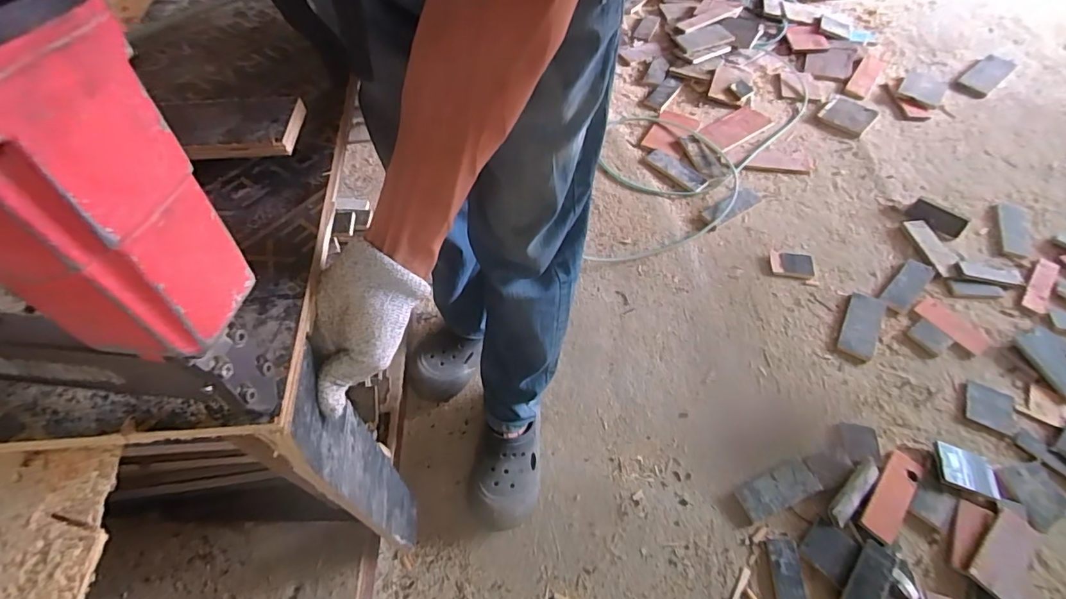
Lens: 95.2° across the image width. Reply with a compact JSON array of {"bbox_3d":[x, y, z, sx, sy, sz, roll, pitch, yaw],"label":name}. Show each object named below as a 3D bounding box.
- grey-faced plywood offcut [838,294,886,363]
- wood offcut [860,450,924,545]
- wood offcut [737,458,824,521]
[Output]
[{"bbox_3d":[0.742,0.059,1.102,0.077,0.017,0.194,26,61,17],"label":"grey-faced plywood offcut"},{"bbox_3d":[0.648,0.351,0.873,0.059,0.013,0.183,36,64,21],"label":"wood offcut"},{"bbox_3d":[0.450,0.348,0.894,0.145,0.012,0.063,-19,58,-11],"label":"wood offcut"}]

